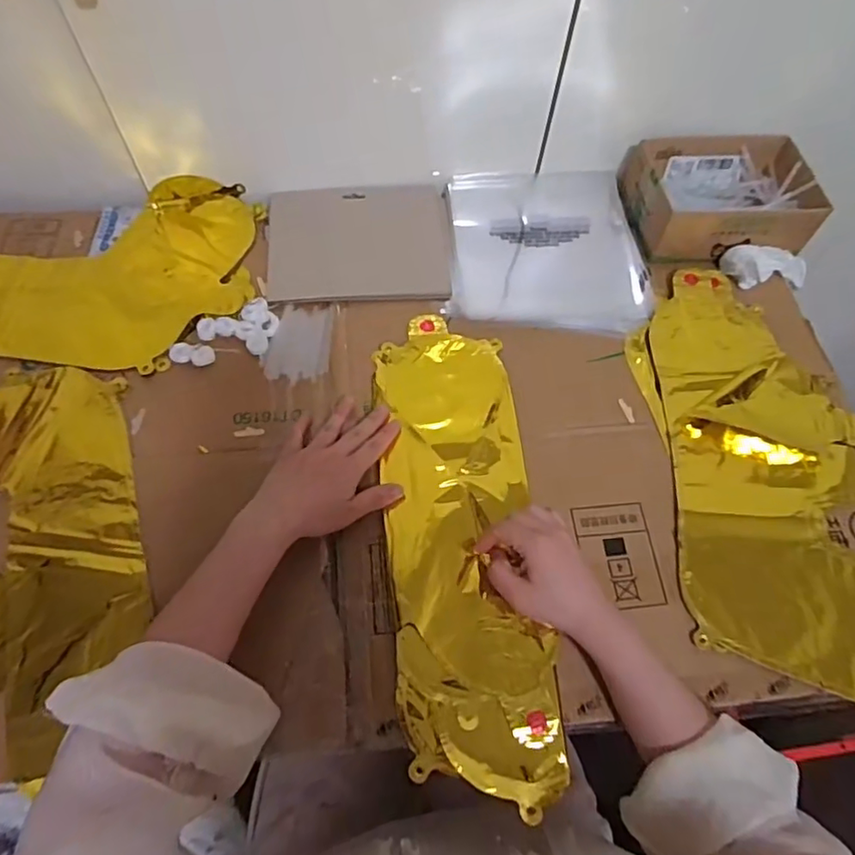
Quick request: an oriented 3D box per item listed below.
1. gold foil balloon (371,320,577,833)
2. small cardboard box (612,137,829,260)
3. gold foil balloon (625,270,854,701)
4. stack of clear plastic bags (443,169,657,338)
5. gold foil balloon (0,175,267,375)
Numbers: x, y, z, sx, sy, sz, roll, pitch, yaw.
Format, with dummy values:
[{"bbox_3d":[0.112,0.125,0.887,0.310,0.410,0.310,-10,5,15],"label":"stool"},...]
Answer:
[{"bbox_3d":[0.029,0.082,0.514,0.128,0.013,0.416,-4,64,-4],"label":"gold foil balloon"},{"bbox_3d":[0.327,-0.260,0.658,0.187,0.063,0.130,0,62,-2],"label":"small cardboard box"},{"bbox_3d":[0.315,0.032,0.535,0.217,0.015,0.421,-5,62,-5],"label":"gold foil balloon"},{"bbox_3d":[0.133,-0.206,0.647,0.217,0.021,0.214,5,62,0],"label":"stack of clear plastic bags"},{"bbox_3d":[-0.387,-0.167,0.611,0.396,0.007,0.248,-1,62,-3],"label":"gold foil balloon"}]

